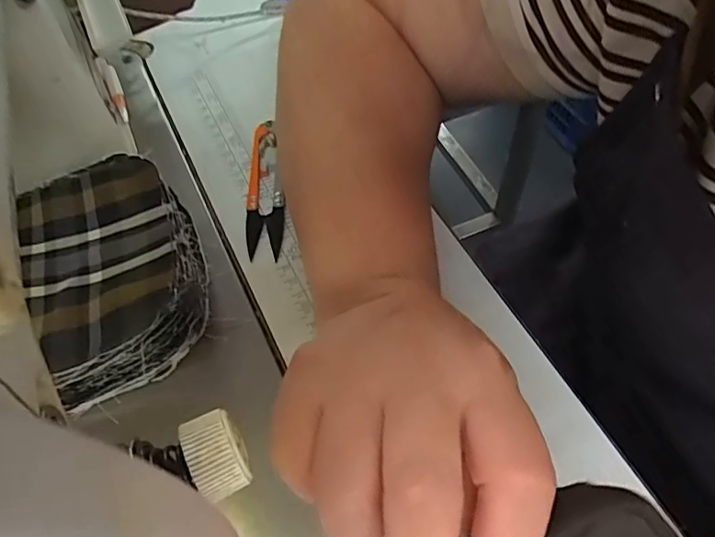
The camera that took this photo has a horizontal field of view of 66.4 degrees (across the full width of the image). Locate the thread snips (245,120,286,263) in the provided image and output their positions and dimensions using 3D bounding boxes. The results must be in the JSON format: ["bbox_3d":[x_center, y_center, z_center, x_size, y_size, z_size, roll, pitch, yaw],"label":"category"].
[{"bbox_3d":[-0.056,-0.050,0.331,0.023,0.016,0.092,-5,56,0],"label":"thread snips"}]

